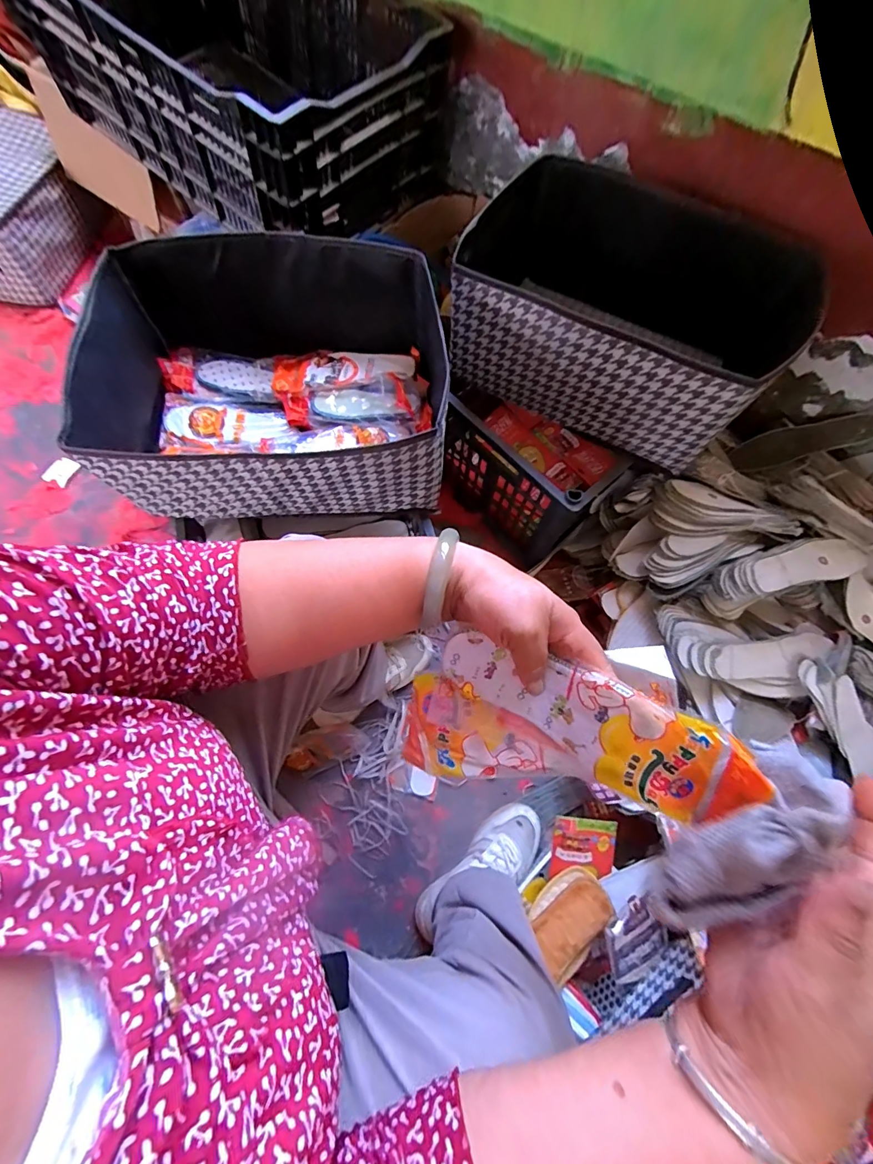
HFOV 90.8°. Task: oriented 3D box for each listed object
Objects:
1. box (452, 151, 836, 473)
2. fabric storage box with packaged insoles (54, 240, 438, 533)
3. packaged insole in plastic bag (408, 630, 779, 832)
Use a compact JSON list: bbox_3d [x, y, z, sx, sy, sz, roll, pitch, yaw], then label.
[{"bbox_3d":[0.274,-0.401,0.656,0.453,0.189,0.324,30,72,8],"label":"box"},{"bbox_3d":[-0.208,-0.264,0.573,0.404,0.175,0.350,-2,70,-3],"label":"fabric storage box with packaged insoles"},{"bbox_3d":[0.085,0.100,0.309,0.231,0.025,0.120,3,106,26],"label":"packaged insole in plastic bag"}]

